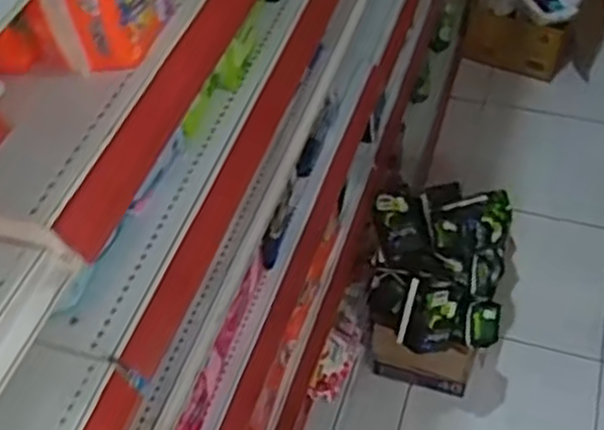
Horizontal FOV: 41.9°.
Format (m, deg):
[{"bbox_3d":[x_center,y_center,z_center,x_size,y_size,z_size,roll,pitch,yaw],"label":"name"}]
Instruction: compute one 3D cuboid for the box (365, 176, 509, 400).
[{"bbox_3d":[0.277,0.161,1.664,0.272,0.375,0.331,8,50,11],"label":"box"}]

